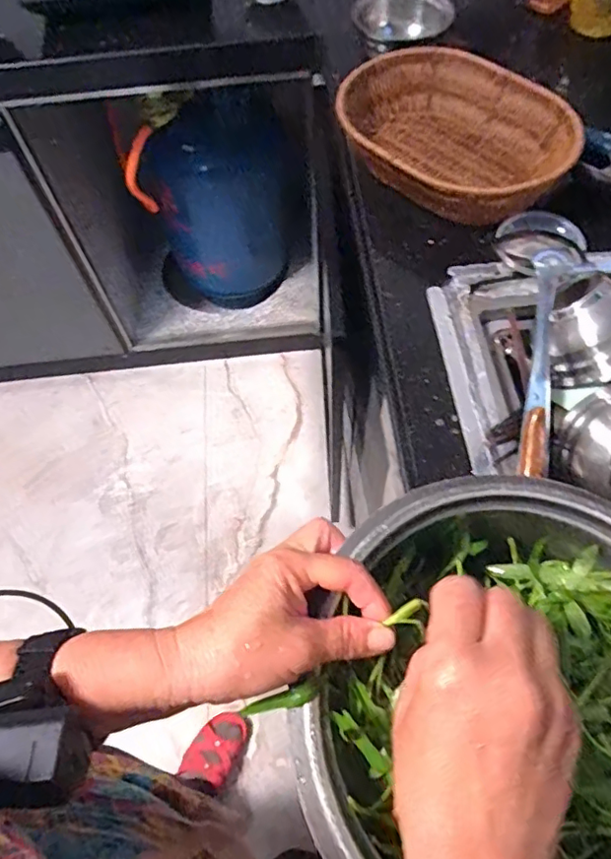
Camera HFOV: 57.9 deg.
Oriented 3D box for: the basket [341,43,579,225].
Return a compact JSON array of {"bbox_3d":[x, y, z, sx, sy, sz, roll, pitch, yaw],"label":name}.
[{"bbox_3d":[0.164,-0.330,0.625,0.251,0.066,0.198,36,70,20],"label":"basket"}]

